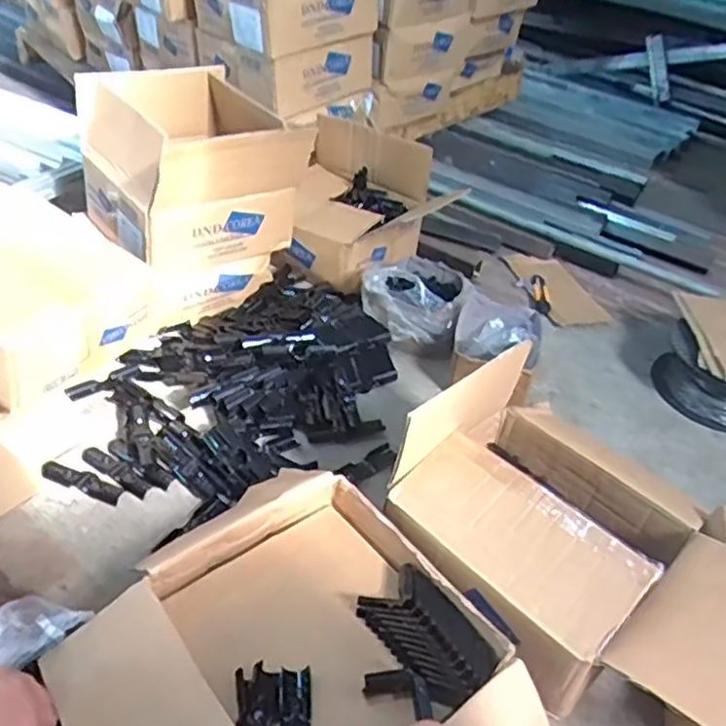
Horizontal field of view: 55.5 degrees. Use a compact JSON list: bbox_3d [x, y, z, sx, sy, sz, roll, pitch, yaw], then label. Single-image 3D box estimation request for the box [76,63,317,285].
[{"bbox_3d":[-0.323,-0.363,1.320,0.333,0.279,0.335,-23,48,-34],"label":"box"}]

